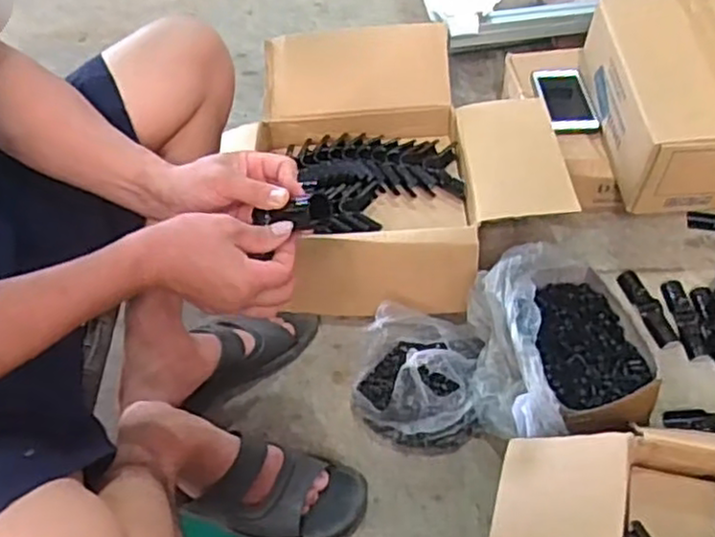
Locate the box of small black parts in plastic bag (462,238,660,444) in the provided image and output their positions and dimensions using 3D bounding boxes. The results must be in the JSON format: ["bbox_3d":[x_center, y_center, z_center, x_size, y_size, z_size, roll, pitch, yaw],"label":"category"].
[{"bbox_3d":[0.244,0.098,0.900,0.212,0.112,0.265,-10,48,-3],"label":"box of small black parts in plastic bag"}]

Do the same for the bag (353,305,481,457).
[{"bbox_3d":[0.076,0.127,0.893,0.162,0.116,0.174,0,48,6],"label":"bag"}]

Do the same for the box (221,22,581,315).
[{"bbox_3d":[0.055,-0.151,1.068,0.489,0.200,0.448,2,49,7],"label":"box"}]

